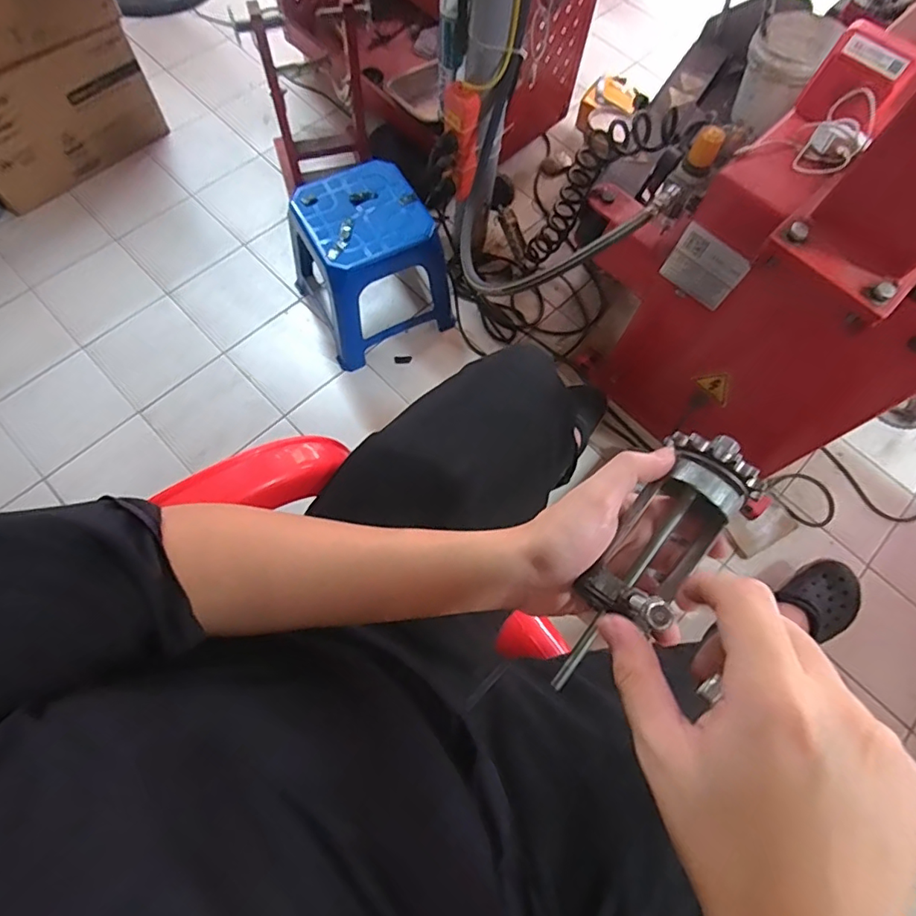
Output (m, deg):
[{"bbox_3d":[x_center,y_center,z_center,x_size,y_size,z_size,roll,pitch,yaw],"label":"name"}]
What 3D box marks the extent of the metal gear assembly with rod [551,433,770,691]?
[{"bbox_3d":[0.109,0.057,0.297,0.053,0.049,0.145,36,89,10],"label":"metal gear assembly with rod"}]

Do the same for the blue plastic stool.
[{"bbox_3d":[-0.173,-0.385,1.065,0.263,0.262,0.259,-24,74,-12],"label":"blue plastic stool"}]

